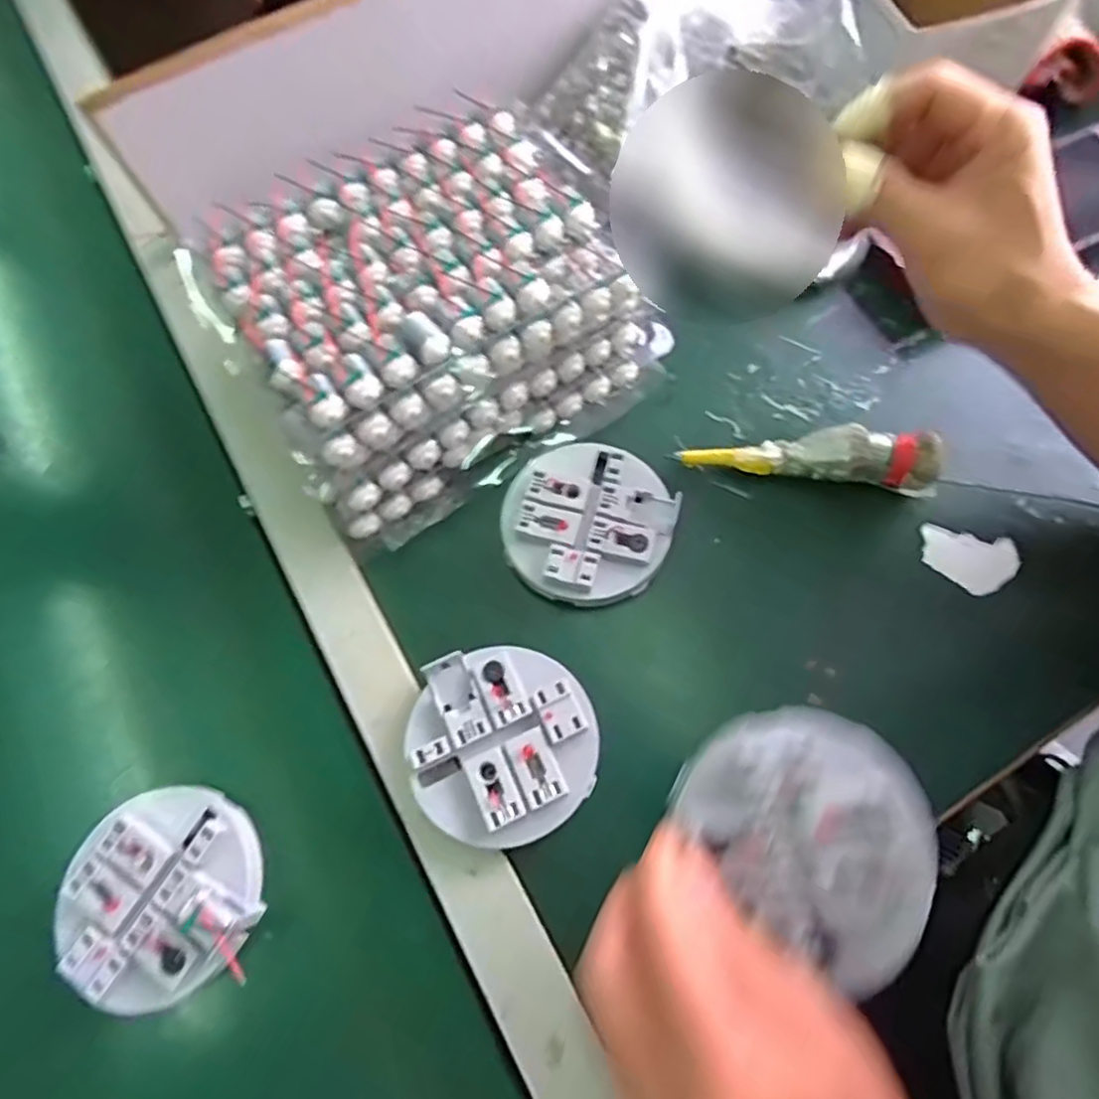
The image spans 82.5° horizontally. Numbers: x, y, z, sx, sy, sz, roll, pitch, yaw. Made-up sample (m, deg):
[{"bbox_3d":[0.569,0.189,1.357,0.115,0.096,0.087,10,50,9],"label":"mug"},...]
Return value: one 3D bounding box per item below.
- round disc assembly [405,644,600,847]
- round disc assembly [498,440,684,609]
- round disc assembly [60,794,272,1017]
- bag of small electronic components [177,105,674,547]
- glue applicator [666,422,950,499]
[{"bbox_3d":[-0.025,0.103,0.340,0.099,0.015,0.099,-1,70,2],"label":"round disc assembly"},{"bbox_3d":[0.024,-0.019,0.386,0.099,0.015,0.102,-1,70,2],"label":"round disc assembly"},{"bbox_3d":[-0.208,0.181,0.329,0.099,0.026,0.098,-1,70,2],"label":"round disc assembly"},{"bbox_3d":[-0.075,-0.157,0.409,0.238,0.088,0.214,-33,72,-9],"label":"bag of small electronic components"},{"bbox_3d":[0.160,-0.060,0.388,0.146,0.036,0.029,9,71,6],"label":"glue applicator"}]

